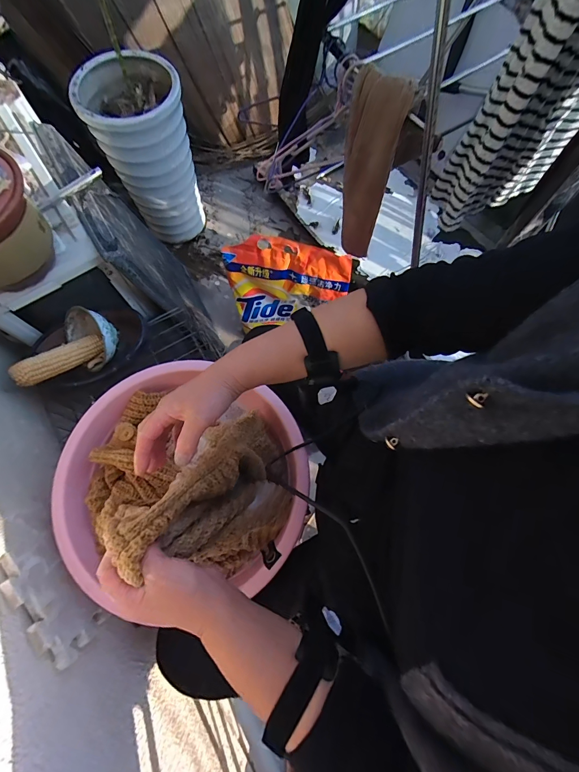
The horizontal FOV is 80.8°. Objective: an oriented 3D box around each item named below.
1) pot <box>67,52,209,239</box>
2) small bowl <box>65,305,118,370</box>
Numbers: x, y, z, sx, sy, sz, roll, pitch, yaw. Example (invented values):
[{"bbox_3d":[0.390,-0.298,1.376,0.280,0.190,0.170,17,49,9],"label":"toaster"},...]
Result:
[{"bbox_3d":[-0.418,-0.696,1.063,0.260,0.428,0.226,-20,73,-7],"label":"pot"},{"bbox_3d":[-0.374,-0.095,0.634,0.088,0.072,0.116,-40,76,-12],"label":"small bowl"}]

